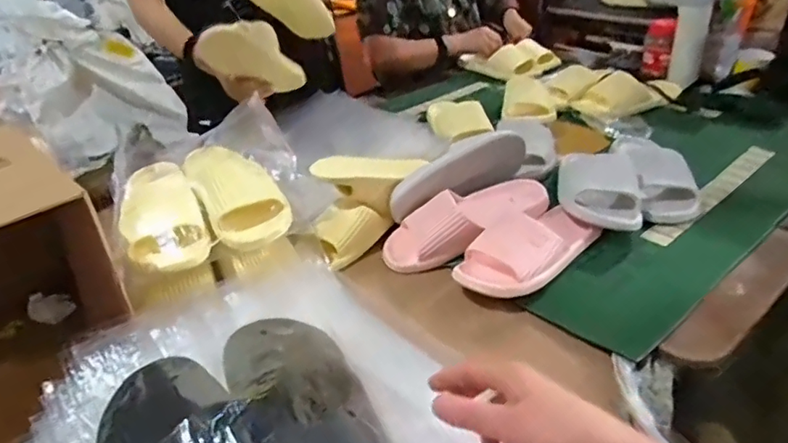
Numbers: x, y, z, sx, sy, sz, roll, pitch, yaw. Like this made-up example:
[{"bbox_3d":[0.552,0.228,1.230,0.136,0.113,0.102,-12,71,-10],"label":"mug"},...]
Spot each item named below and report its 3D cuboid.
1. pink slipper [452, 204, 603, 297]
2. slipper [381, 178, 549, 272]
[{"bbox_3d":[0.192,0.025,0.758,0.117,0.064,0.222,24,43,37],"label":"pink slipper"},{"bbox_3d":[0.113,-0.003,0.827,0.265,0.068,0.128,-23,37,-24],"label":"slipper"}]

